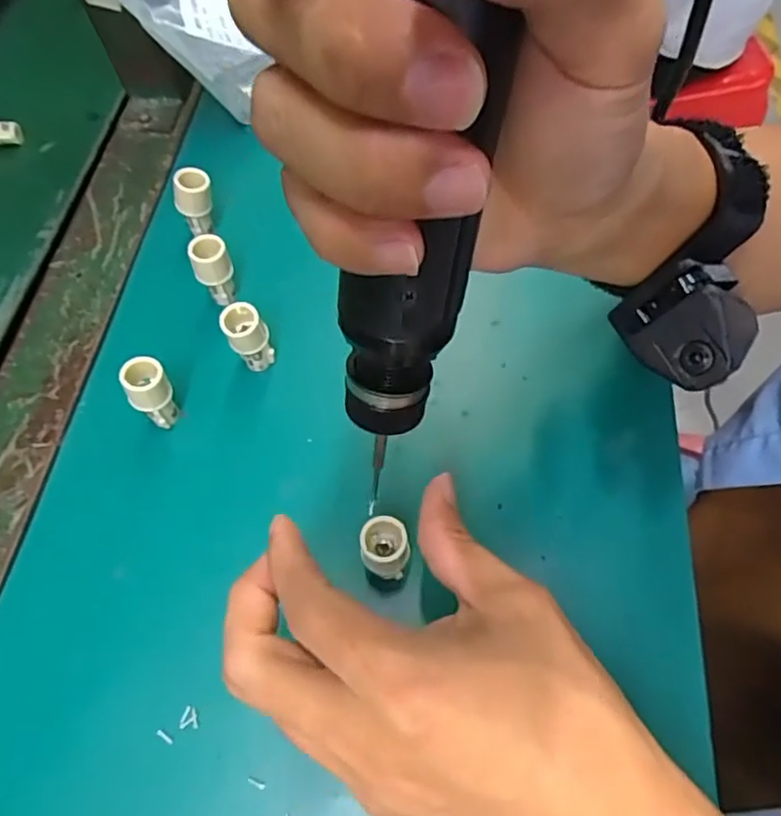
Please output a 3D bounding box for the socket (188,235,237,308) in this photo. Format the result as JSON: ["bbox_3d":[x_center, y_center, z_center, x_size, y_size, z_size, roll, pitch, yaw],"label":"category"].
[{"bbox_3d":[-0.095,-0.073,0.339,0.020,0.039,0.018,-22,63,-8],"label":"socket"}]

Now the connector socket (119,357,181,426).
[{"bbox_3d":[-0.116,-0.007,0.304,0.020,0.040,0.016,-38,66,-15],"label":"connector socket"}]

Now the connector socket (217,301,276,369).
[{"bbox_3d":[-0.071,-0.034,0.317,0.020,0.042,0.015,-26,63,-10],"label":"connector socket"}]

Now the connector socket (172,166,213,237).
[{"bbox_3d":[-0.112,-0.117,0.362,0.022,0.041,0.015,-22,63,-8],"label":"connector socket"}]

